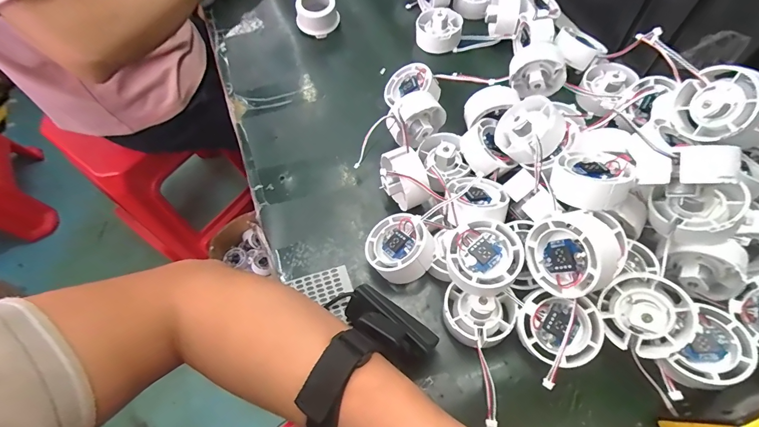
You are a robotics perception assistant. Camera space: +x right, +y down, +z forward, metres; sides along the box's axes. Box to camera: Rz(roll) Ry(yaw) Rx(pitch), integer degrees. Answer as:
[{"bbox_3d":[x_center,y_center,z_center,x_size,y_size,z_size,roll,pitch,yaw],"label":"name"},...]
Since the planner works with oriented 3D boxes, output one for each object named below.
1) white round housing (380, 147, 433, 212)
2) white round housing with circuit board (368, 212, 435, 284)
[{"bbox_3d":[0.021,-0.032,0.322,0.035,0.039,0.049,-22,64,-8],"label":"white round housing"},{"bbox_3d":[0.018,0.028,0.308,0.051,0.022,0.056,-16,52,22],"label":"white round housing with circuit board"}]

